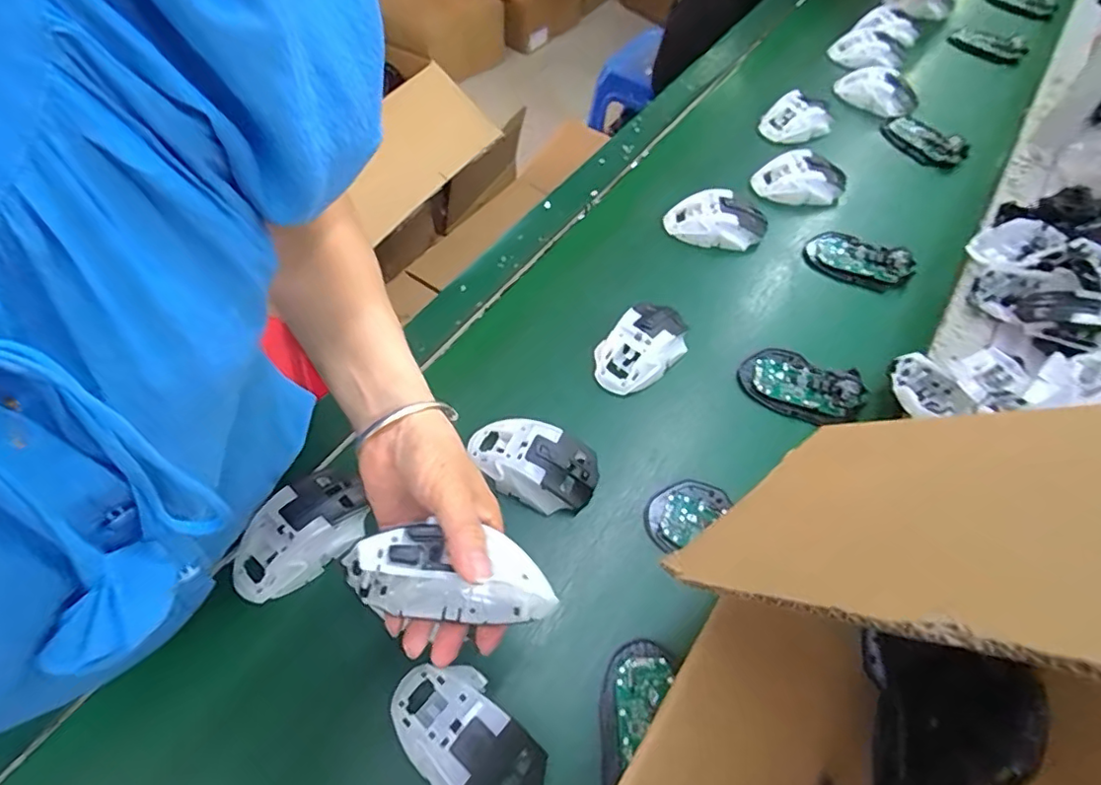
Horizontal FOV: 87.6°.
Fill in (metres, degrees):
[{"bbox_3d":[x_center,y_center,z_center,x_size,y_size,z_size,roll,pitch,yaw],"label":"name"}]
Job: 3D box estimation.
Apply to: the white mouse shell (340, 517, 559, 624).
[{"bbox_3d":[-0.054,0.102,0.321,0.111,0.063,0.035,5,58,1],"label":"white mouse shell"}]

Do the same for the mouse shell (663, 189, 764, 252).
[{"bbox_3d":[0.194,-0.202,0.675,0.112,0.041,0.060,11,58,5],"label":"mouse shell"}]

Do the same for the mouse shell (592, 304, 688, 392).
[{"bbox_3d":[0.091,-0.048,0.574,0.069,0.038,0.114,38,64,20],"label":"mouse shell"}]

